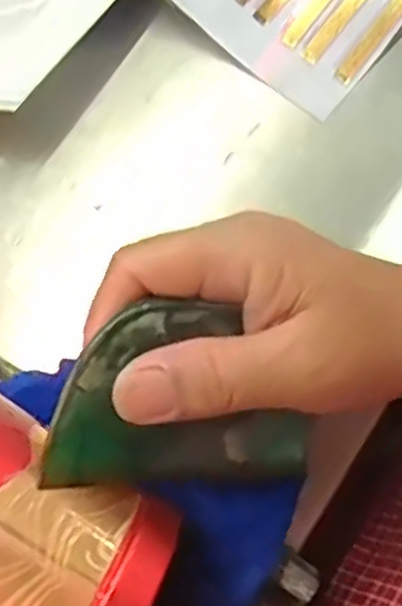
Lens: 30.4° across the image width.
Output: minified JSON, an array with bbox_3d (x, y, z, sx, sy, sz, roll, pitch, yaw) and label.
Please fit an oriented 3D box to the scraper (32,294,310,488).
[{"bbox_3d":[0.001,0.030,0.237,0.098,0.007,0.058,9,94,-31],"label":"scraper"}]

